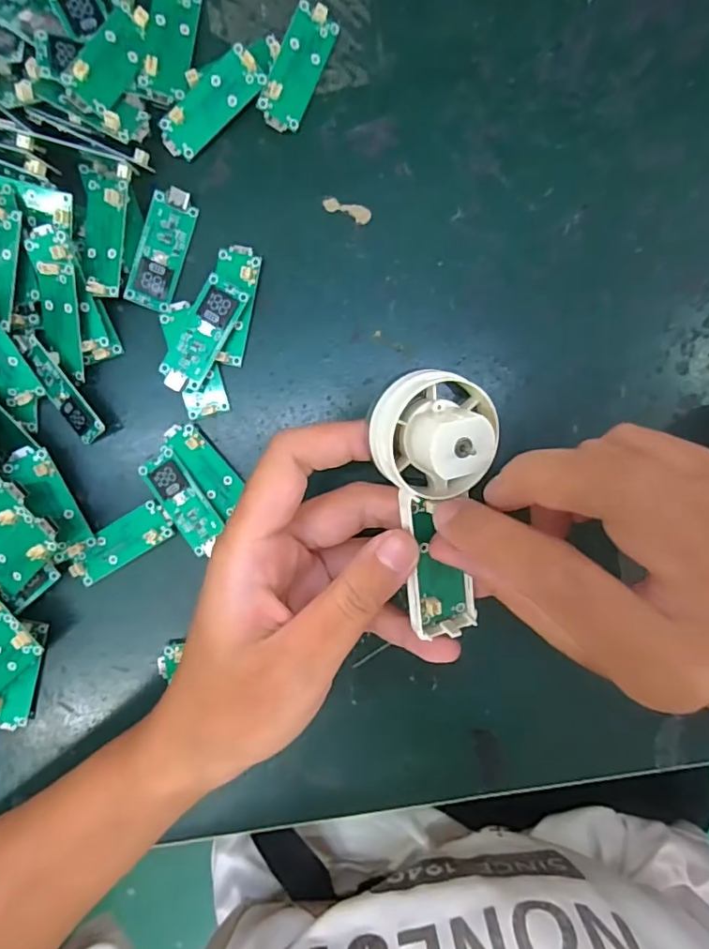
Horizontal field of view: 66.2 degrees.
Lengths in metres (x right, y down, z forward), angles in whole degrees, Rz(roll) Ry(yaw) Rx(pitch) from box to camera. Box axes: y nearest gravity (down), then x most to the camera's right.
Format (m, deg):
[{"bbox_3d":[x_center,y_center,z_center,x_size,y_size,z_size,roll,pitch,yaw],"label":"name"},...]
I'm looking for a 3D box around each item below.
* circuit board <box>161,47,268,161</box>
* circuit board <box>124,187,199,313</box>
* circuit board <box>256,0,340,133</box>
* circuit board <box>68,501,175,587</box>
[{"bbox_3d":[-0.062,-0.158,0.232,0.050,0.004,0.019,-41,106,8],"label":"circuit board"},{"bbox_3d":[-0.084,-0.098,0.236,0.018,0.005,0.051,17,94,-2],"label":"circuit board"},{"bbox_3d":[-0.024,-0.173,0.231,0.019,0.004,0.050,23,93,-21],"label":"circuit board"},{"bbox_3d":[-0.106,0.031,0.245,0.048,0.006,0.019,-31,94,2],"label":"circuit board"}]

